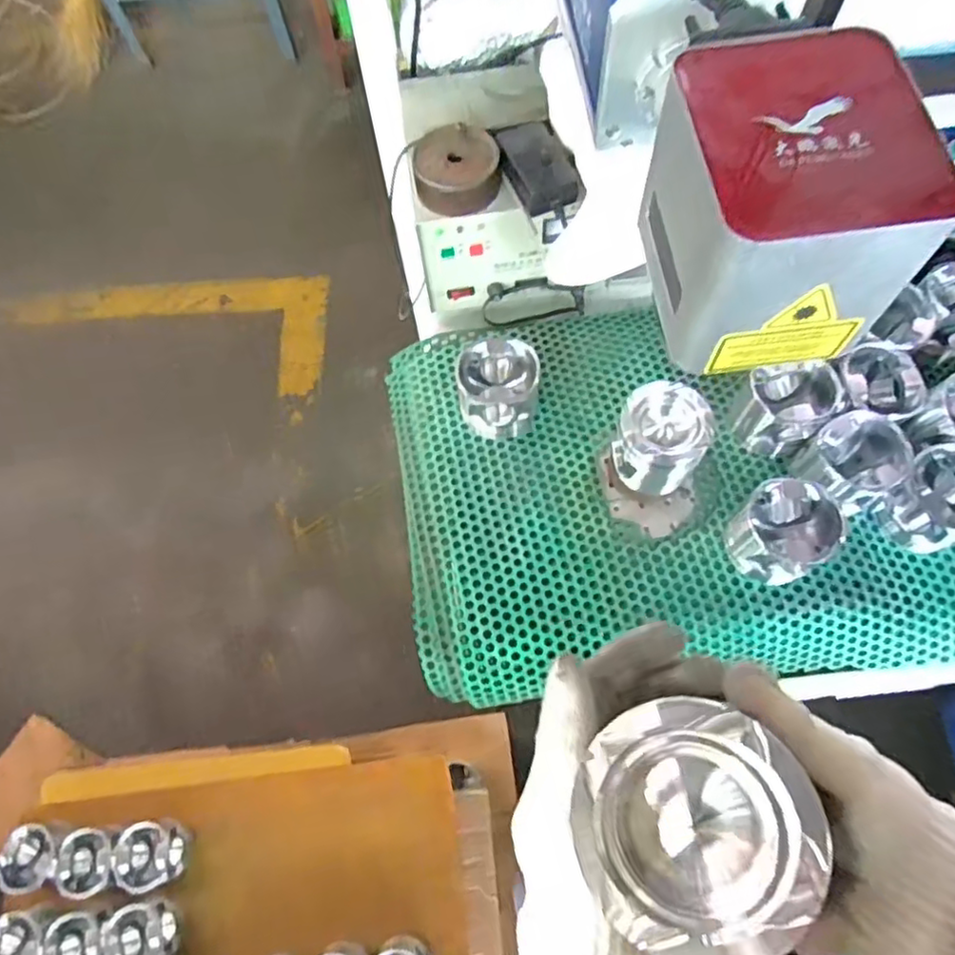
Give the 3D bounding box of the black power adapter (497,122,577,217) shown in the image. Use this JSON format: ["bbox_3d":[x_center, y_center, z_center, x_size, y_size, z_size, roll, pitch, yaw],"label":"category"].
[{"bbox_3d":[0.058,-0.294,0.612,0.059,0.034,0.097,-14,67,-3],"label":"black power adapter"}]

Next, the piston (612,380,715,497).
[{"bbox_3d":[0.165,-0.034,0.595,0.075,0.080,0.074,-1,67,2],"label":"piston"}]

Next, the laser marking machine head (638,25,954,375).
[{"bbox_3d":[0.143,-0.129,0.321,0.105,0.095,0.119,-7,67,0],"label":"laser marking machine head"}]

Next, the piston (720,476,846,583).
[{"bbox_3d":[0.270,0.048,0.578,0.085,0.064,0.079,-28,68,-9],"label":"piston"}]

